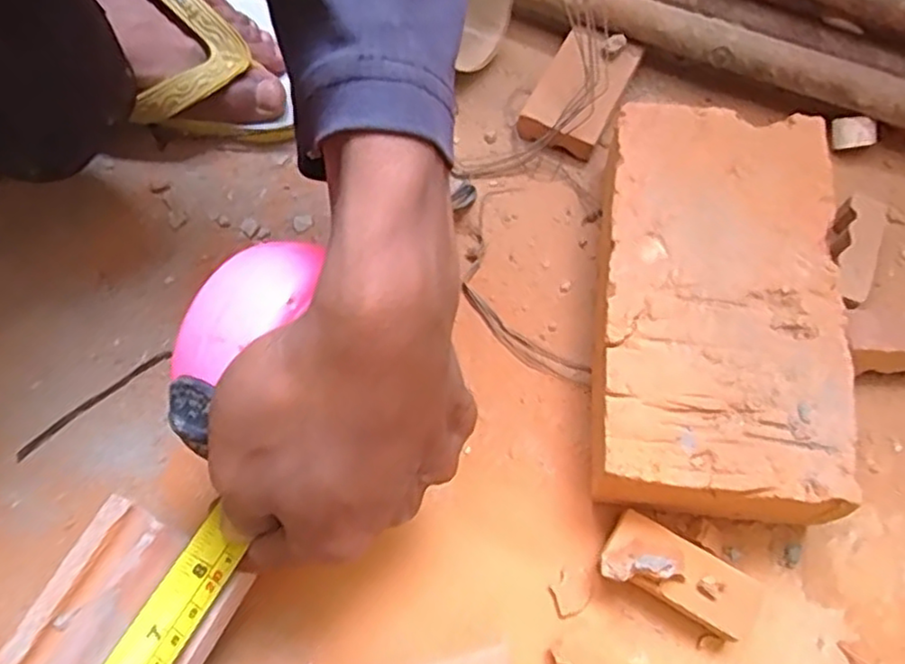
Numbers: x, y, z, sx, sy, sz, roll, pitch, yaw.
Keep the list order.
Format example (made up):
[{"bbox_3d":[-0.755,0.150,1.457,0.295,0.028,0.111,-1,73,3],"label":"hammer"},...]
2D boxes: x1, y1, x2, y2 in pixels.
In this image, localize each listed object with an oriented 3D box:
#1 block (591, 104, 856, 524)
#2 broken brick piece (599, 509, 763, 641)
[{"bbox_3d":[0.118,-0.013,0.320,0.105,0.053,0.193,6,66,5],"label":"block"},{"bbox_3d":[0.094,0.102,0.284,0.061,0.028,0.028,27,70,14],"label":"broken brick piece"}]

